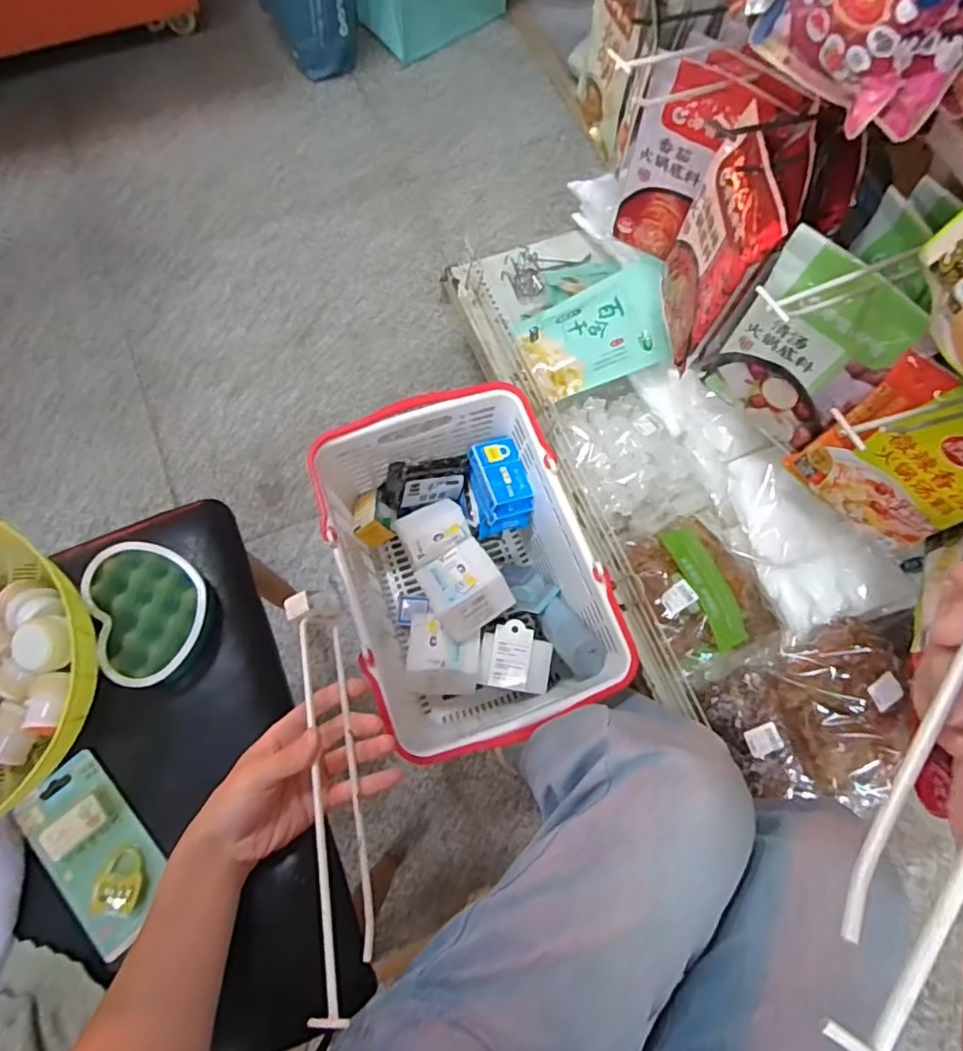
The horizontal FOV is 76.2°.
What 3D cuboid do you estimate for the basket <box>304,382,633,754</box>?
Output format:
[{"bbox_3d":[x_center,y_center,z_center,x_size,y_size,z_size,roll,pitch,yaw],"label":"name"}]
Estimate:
[{"bbox_3d":[-0.026,0.067,0.890,0.319,0.238,0.449,-17,73,-8],"label":"basket"}]

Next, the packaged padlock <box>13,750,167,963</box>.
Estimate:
[{"bbox_3d":[-0.296,0.250,0.471,0.065,0.024,0.134,-40,77,-14],"label":"packaged padlock"}]

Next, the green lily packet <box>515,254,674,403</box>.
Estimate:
[{"bbox_3d":[0.168,-0.270,0.865,0.210,0.031,0.148,-28,80,16],"label":"green lily packet"}]

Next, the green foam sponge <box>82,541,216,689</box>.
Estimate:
[{"bbox_3d":[-0.278,0.069,0.523,0.088,0.029,0.124,-22,73,-9],"label":"green foam sponge"}]

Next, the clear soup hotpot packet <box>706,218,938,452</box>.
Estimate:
[{"bbox_3d":[0.317,-0.168,0.622,0.138,0.233,0.034,41,74,11],"label":"clear soup hotpot packet"}]

